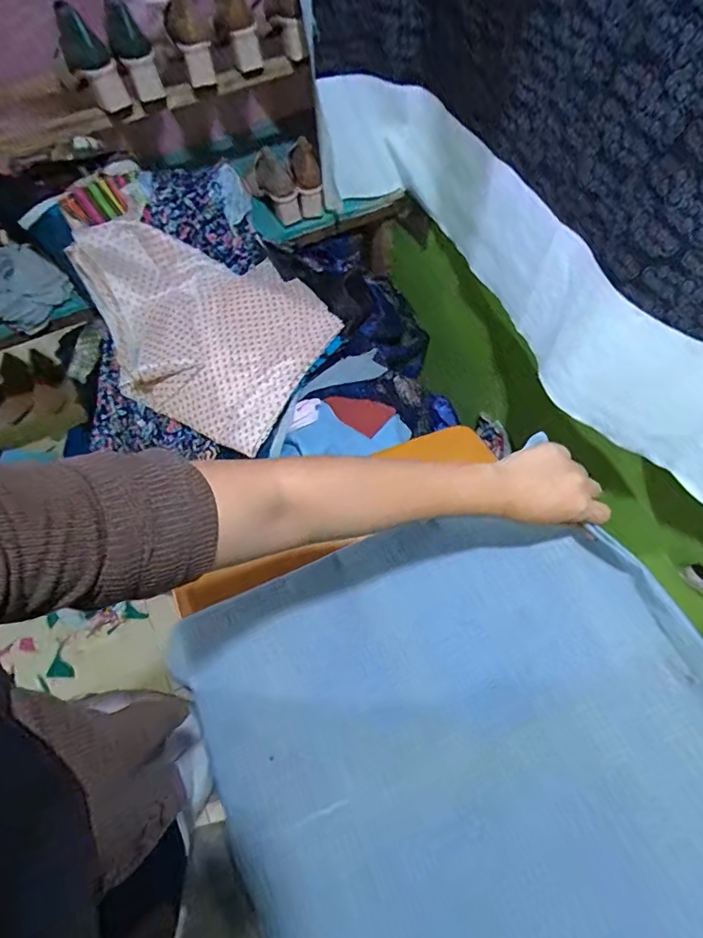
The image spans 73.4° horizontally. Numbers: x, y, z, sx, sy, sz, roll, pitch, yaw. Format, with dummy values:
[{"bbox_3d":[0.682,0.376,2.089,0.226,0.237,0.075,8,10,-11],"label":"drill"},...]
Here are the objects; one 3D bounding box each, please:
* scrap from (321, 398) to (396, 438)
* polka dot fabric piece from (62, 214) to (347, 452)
[{"bbox_3d":[0.014,-0.100,0.872,0.128,0.010,0.062,14,81,-16],"label":"scrap"},{"bbox_3d":[-0.277,-0.290,0.896,0.484,0.166,0.361,35,70,18],"label":"polka dot fabric piece"}]

